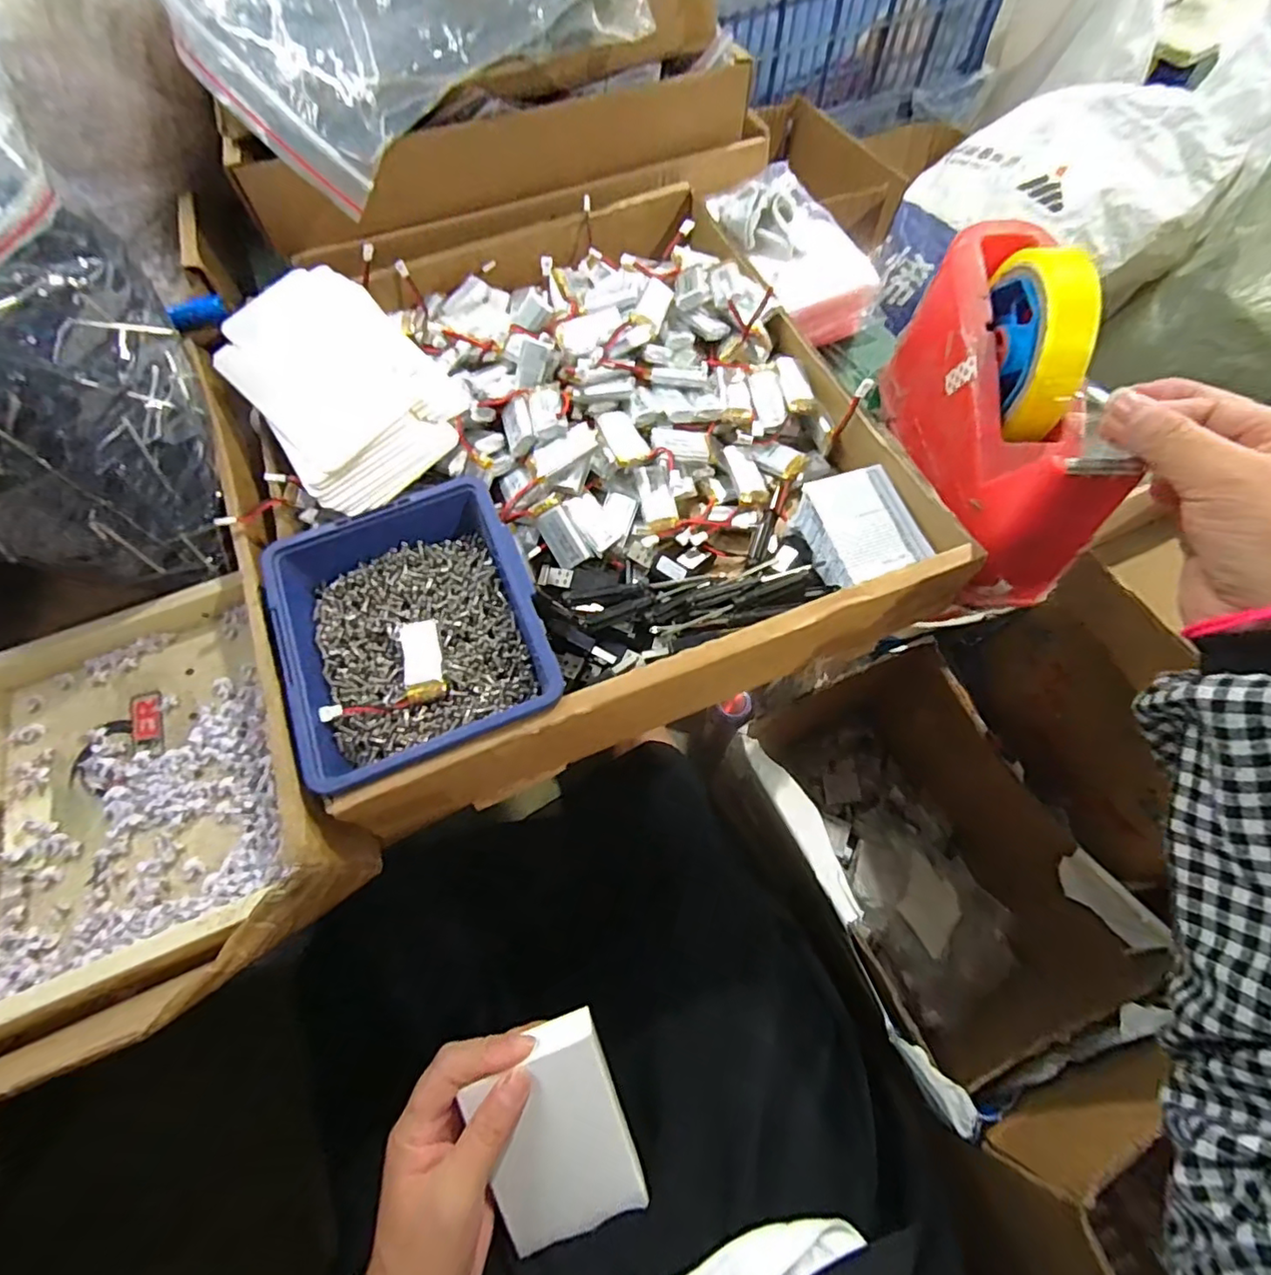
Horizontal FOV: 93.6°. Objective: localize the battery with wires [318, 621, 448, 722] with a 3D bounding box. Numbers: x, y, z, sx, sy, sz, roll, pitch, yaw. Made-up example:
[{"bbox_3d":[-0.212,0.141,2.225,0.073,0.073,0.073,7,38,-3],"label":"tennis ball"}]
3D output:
[{"bbox_3d":[-0.128,0.015,0.303,0.057,0.015,0.044,-17,65,-6],"label":"battery with wires"}]

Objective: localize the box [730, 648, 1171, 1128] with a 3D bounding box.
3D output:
[{"bbox_3d":[0.336,0.284,0.767,0.290,0.292,0.433,-23,66,-9],"label":"box"}]

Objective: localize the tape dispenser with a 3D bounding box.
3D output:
[{"bbox_3d":[0.197,-0.129,0.324,0.060,0.105,0.193,0,65,3],"label":"tape dispenser"}]

